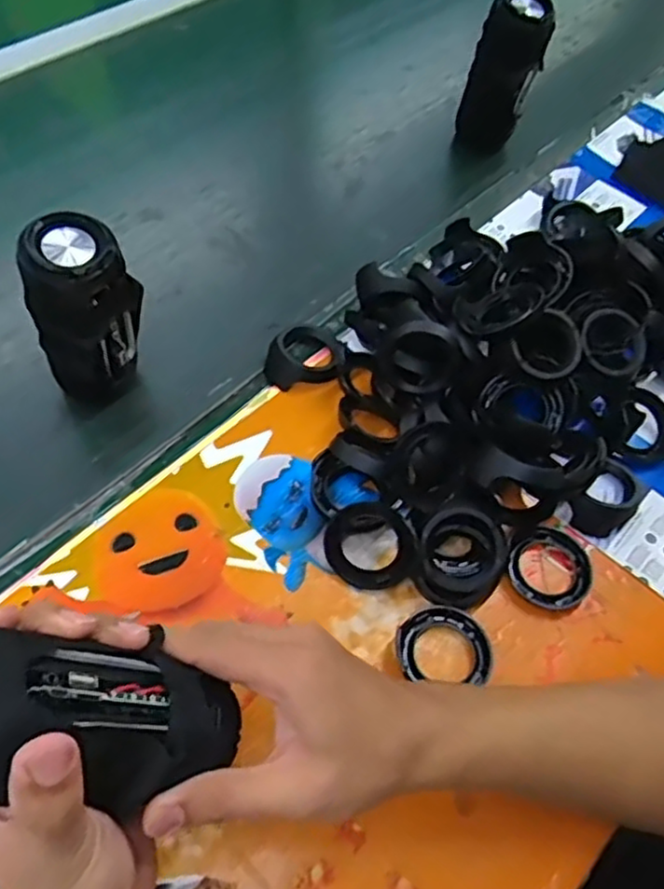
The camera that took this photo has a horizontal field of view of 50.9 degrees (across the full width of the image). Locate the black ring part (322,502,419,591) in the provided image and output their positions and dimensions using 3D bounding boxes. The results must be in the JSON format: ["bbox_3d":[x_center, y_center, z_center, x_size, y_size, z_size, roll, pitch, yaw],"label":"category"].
[{"bbox_3d":[0.026,0.070,0.476,0.062,0.016,0.058,33,103,8],"label":"black ring part"}]

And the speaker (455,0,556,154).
[{"bbox_3d":[0.179,-0.389,0.729,0.059,0.138,0.062,3,58,-5],"label":"speaker"}]

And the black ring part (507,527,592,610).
[{"bbox_3d":[0.157,0.087,0.499,0.058,0.010,0.061,3,58,-5],"label":"black ring part"}]

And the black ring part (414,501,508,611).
[{"bbox_3d":[0.089,0.075,0.478,0.066,0.033,0.066,0,94,4],"label":"black ring part"}]

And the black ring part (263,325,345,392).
[{"bbox_3d":[-0.021,-0.072,0.579,0.060,0.035,0.057,3,58,-5],"label":"black ring part"}]

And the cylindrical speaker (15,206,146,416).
[{"bbox_3d":[-0.173,-0.088,0.505,0.073,0.144,0.056,-17,62,-17],"label":"cylindrical speaker"}]

